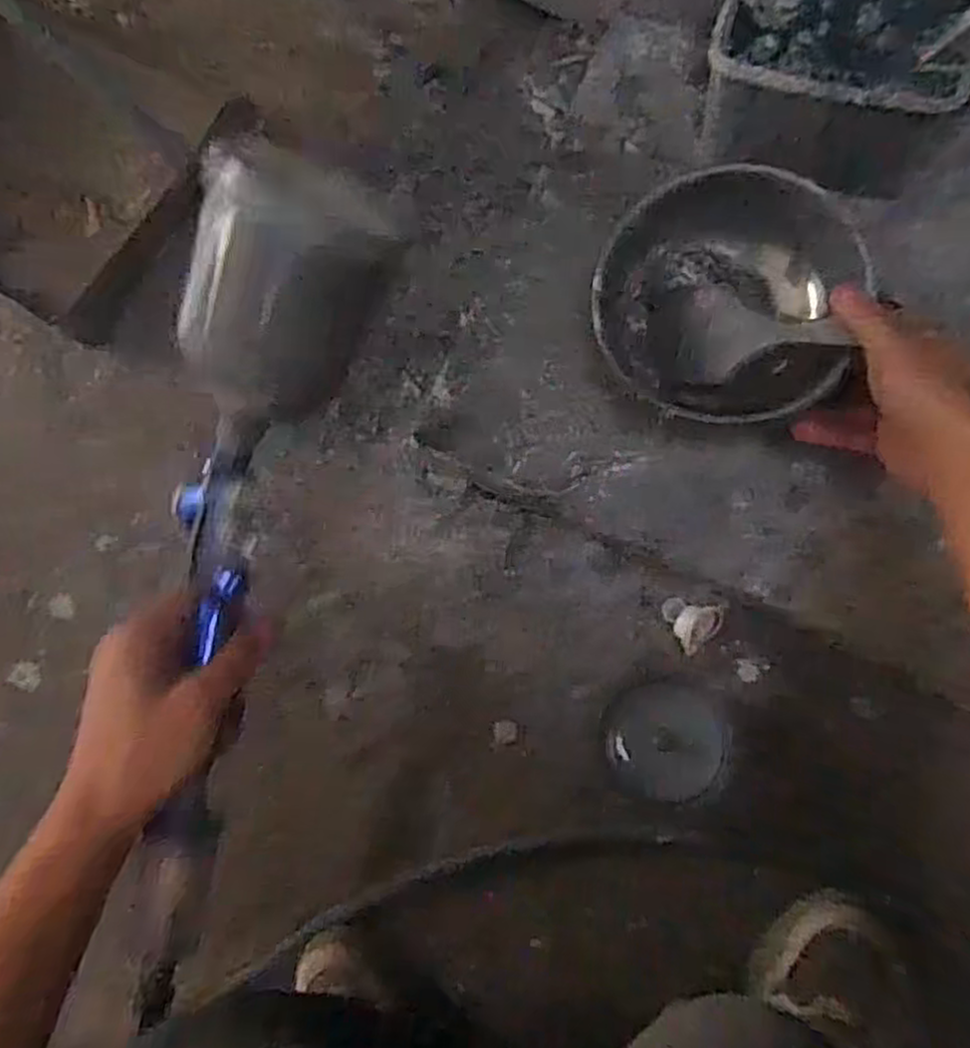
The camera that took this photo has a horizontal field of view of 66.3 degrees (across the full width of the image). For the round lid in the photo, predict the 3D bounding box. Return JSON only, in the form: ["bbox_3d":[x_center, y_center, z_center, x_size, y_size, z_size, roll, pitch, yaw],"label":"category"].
[{"bbox_3d":[0.145,0.173,0.593,0.091,0.022,0.089,5,86,9],"label":"round lid"}]

